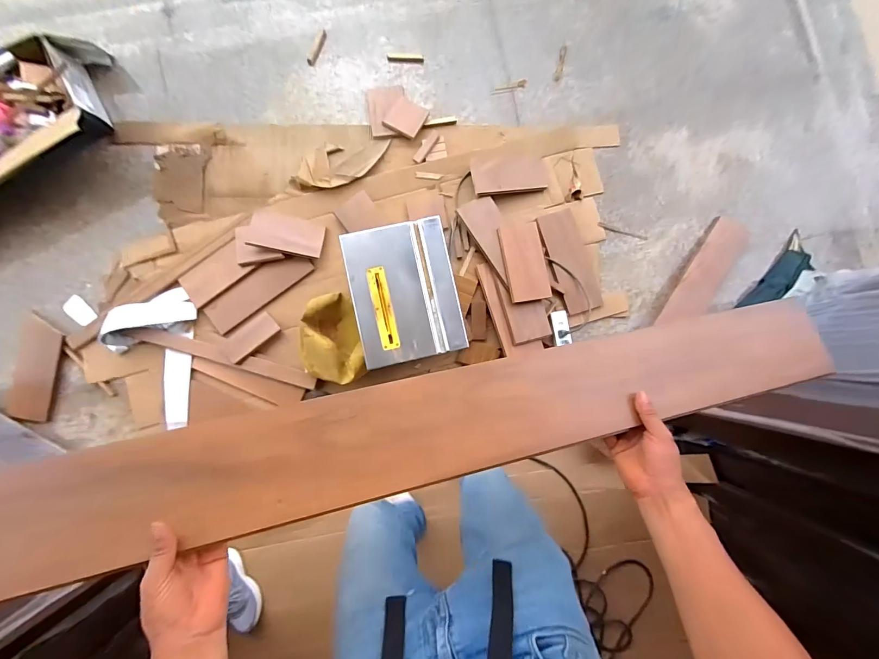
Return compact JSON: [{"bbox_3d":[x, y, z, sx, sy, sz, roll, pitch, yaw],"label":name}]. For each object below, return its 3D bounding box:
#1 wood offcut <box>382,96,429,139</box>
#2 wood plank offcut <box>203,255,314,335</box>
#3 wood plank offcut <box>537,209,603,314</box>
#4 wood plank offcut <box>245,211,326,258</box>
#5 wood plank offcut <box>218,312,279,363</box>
[{"bbox_3d":[-0.118,-0.757,1.367,0.124,0.014,0.129,30,87,-1],"label":"wood offcut"},{"bbox_3d":[-0.623,-0.141,1.318,0.378,0.014,0.116,-37,90,-3],"label":"wood plank offcut"},{"bbox_3d":[0.475,-0.247,1.383,0.139,0.016,0.370,-20,89,-3],"label":"wood plank offcut"},{"bbox_3d":[-0.521,-0.325,1.310,0.237,0.011,0.120,10,91,-10],"label":"wood plank offcut"},{"bbox_3d":[-0.651,0.027,1.312,0.198,0.016,0.091,-41,90,-3],"label":"wood plank offcut"}]

